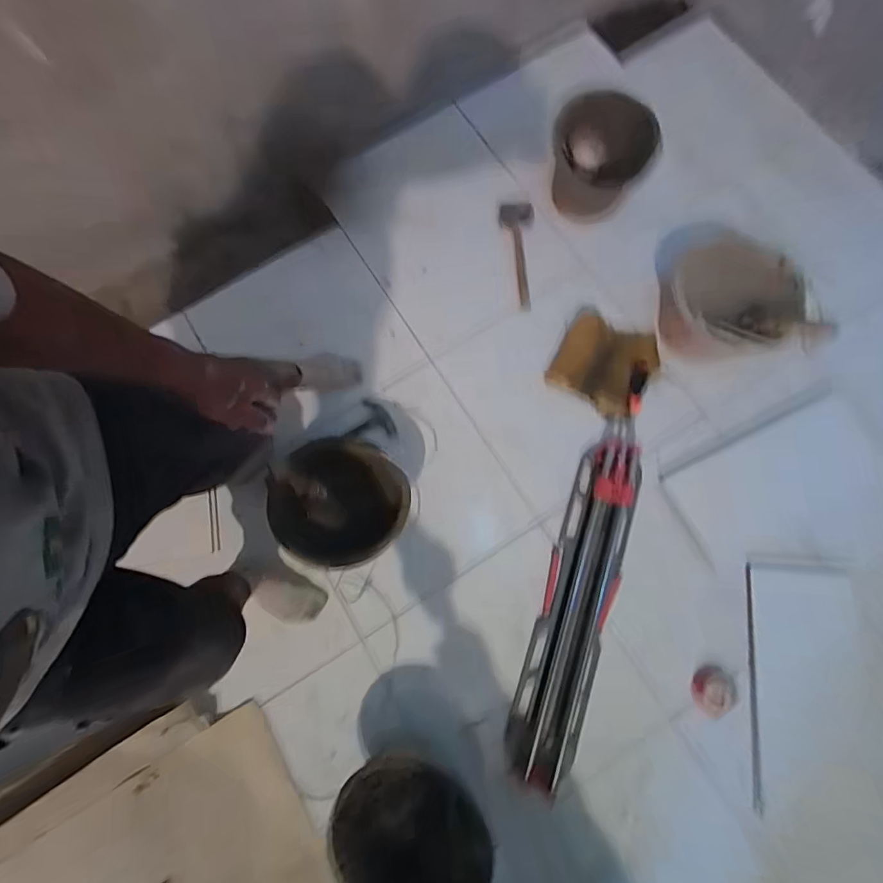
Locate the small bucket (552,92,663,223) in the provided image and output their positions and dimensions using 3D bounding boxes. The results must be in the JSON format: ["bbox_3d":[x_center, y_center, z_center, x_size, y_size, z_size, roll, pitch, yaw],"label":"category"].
[{"bbox_3d":[0.400,-0.723,1.150,0.238,0.226,0.202,18,81,5],"label":"small bucket"}]

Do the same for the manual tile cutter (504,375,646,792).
[{"bbox_3d":[0.338,0.272,1.033,0.150,0.093,0.943,20,81,5],"label":"manual tile cutter"}]

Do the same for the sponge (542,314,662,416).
[{"bbox_3d":[0.417,-0.204,1.124,0.241,0.066,0.242,28,79,6],"label":"sponge"}]

